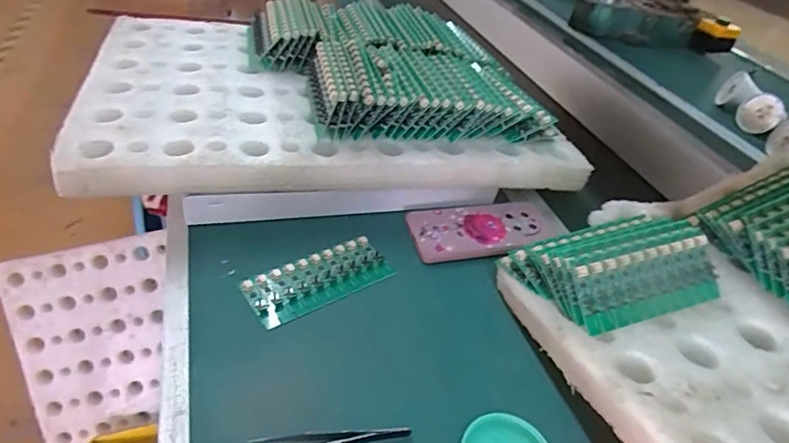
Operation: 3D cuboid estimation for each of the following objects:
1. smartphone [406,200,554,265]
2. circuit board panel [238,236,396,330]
[{"bbox_3d":[0.097,0.008,0.555,0.162,0.014,0.074,-6,41,-18],"label":"smartphone"},{"bbox_3d":[-0.070,0.054,0.479,0.135,0.009,0.058,-20,47,-31],"label":"circuit board panel"}]

